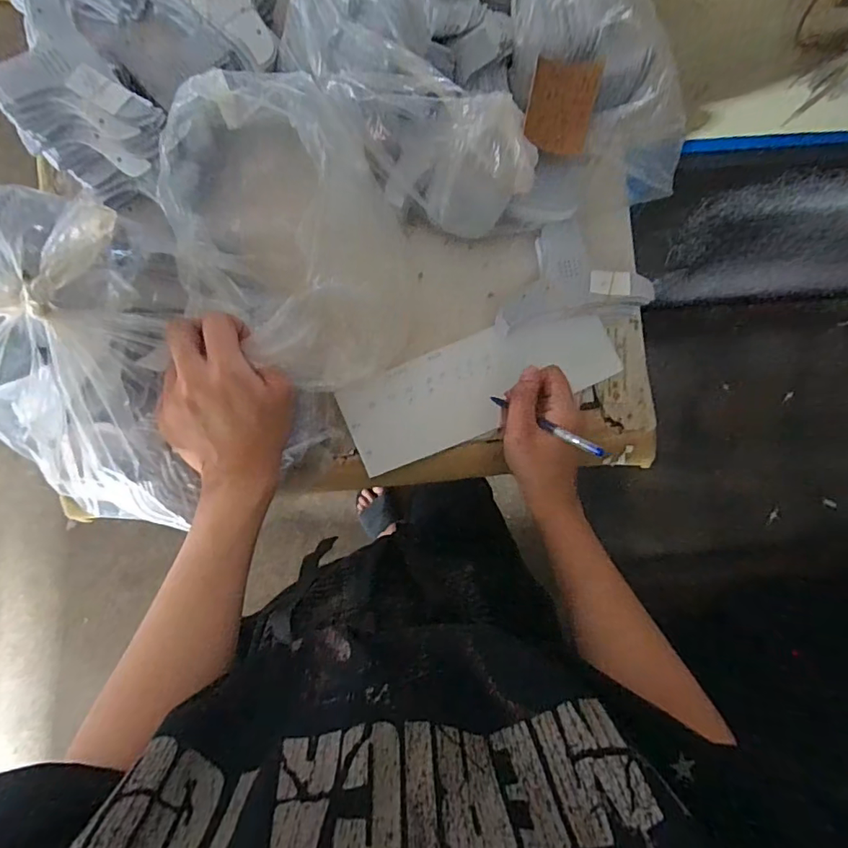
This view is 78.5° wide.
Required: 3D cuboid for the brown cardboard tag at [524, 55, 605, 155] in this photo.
[{"bbox_3d":[0.130,-0.295,0.481,0.064,0.011,0.086,12,87,-6],"label":"brown cardboard tag"}]

